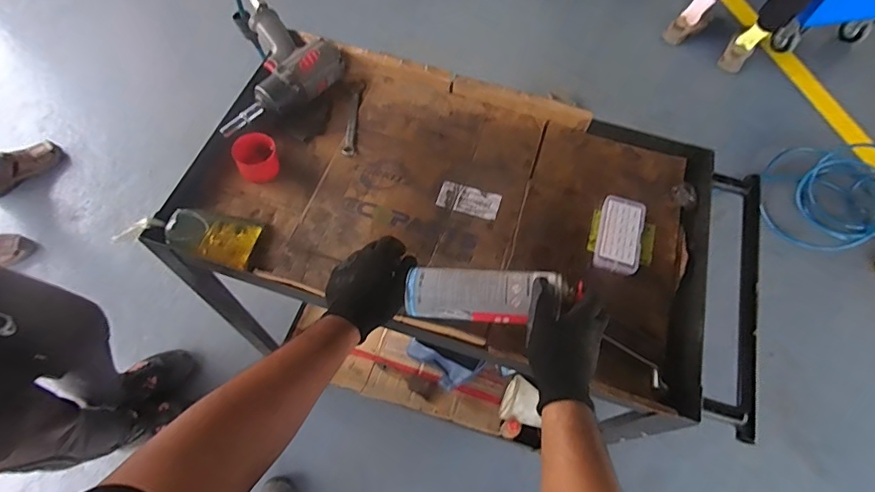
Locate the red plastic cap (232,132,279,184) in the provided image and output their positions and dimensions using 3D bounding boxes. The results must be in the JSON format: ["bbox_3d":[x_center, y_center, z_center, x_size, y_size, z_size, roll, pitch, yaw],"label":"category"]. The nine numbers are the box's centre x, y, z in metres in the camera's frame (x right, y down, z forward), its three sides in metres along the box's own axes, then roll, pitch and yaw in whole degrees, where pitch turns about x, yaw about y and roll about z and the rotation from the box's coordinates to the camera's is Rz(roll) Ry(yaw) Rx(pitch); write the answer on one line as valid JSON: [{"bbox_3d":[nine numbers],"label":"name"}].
[{"bbox_3d":[-0.292,-0.141,0.779,0.066,0.048,0.071,-20,67,-13],"label":"red plastic cap"}]

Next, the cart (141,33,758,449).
[{"bbox_3d":[0.037,0.106,1.096,0.892,0.805,0.490,18,64,5],"label":"cart"}]

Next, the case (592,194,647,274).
[{"bbox_3d":[0.286,-0.020,0.749,0.065,0.020,0.127,17,64,5],"label":"case"}]

